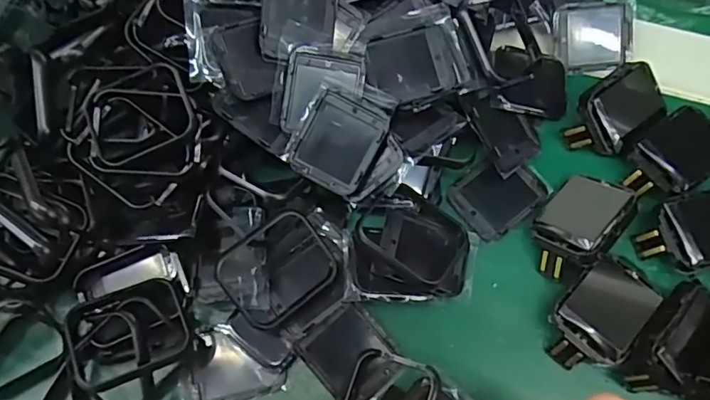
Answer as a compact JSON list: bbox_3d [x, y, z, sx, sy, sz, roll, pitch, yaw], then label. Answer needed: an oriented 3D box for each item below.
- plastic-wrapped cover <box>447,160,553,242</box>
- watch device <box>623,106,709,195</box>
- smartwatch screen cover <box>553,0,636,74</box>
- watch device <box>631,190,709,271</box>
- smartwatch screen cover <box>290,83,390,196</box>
[{"bbox_3d":[0.067,-0.003,0.251,0.041,0.004,0.032,-36,73,-11],"label":"plastic-wrapped cover"},{"bbox_3d":[0.144,-0.019,0.246,0.042,0.019,0.031,-36,73,-11],"label":"watch device"},{"bbox_3d":[0.120,-0.082,0.271,0.040,0.005,0.033,-7,98,-3],"label":"smartwatch screen cover"},{"bbox_3d":[0.148,0.013,0.234,0.047,0.019,0.032,-12,70,-3],"label":"watch device"},{"bbox_3d":[-0.007,-0.025,0.232,0.033,0.005,0.039,29,92,6],"label":"smartwatch screen cover"}]

